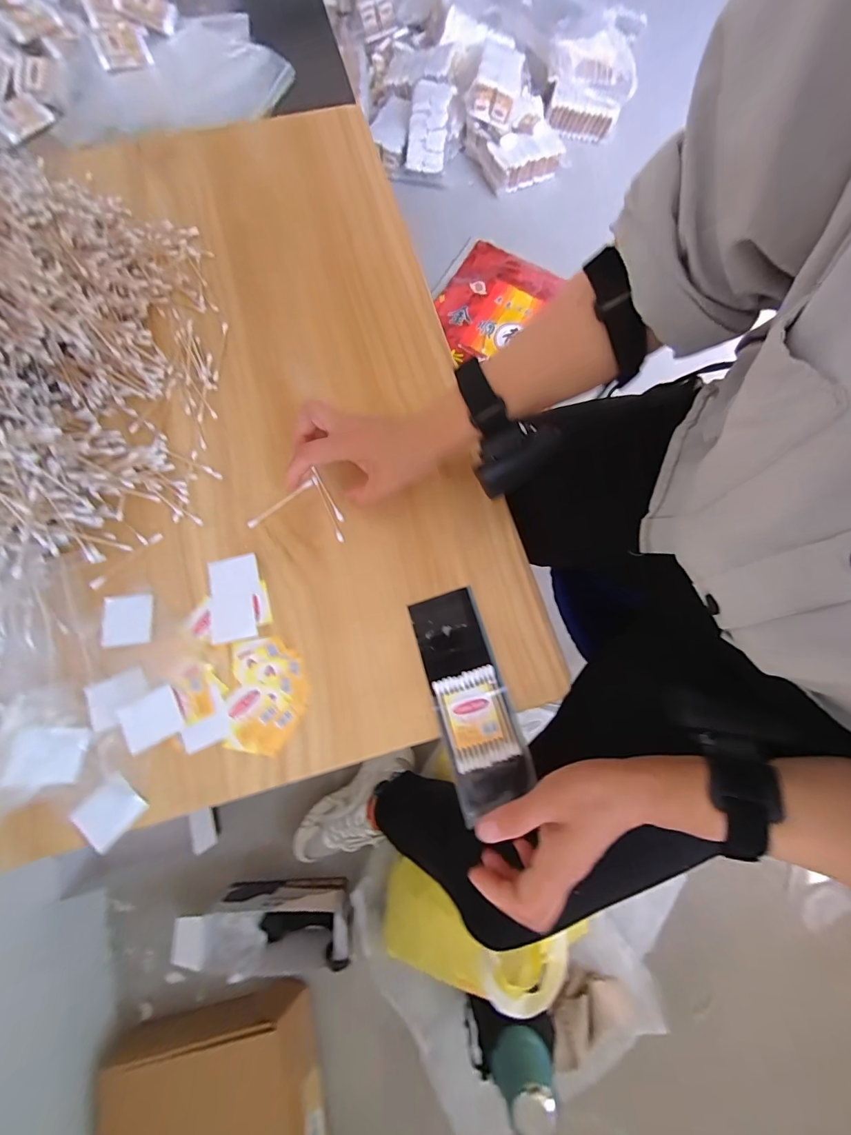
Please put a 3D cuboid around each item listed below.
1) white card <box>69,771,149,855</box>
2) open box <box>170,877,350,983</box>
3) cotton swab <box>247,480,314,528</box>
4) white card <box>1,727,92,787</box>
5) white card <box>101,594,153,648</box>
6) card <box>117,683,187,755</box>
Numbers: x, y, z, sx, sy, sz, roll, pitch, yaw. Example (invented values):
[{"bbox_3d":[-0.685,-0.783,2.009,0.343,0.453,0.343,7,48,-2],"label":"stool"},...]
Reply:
[{"bbox_3d":[-0.244,0.188,0.310,0.040,0.007,0.042,40,78,9],"label":"white card"},{"bbox_3d":[-0.259,0.607,0.681,0.277,0.131,0.100,-6,75,-2],"label":"open box"},{"bbox_3d":[-0.136,-0.060,0.379,0.072,0.004,0.007,-36,78,-9],"label":"cotton swab"},{"bbox_3d":[-0.288,0.144,0.309,0.043,0.005,0.039,14,62,-27],"label":"white card"},{"bbox_3d":[-0.258,0.045,0.349,0.038,0.004,0.043,-6,71,-9],"label":"white card"},{"bbox_3d":[-0.222,0.122,0.325,0.043,0.004,0.038,-27,77,-12],"label":"card"}]

